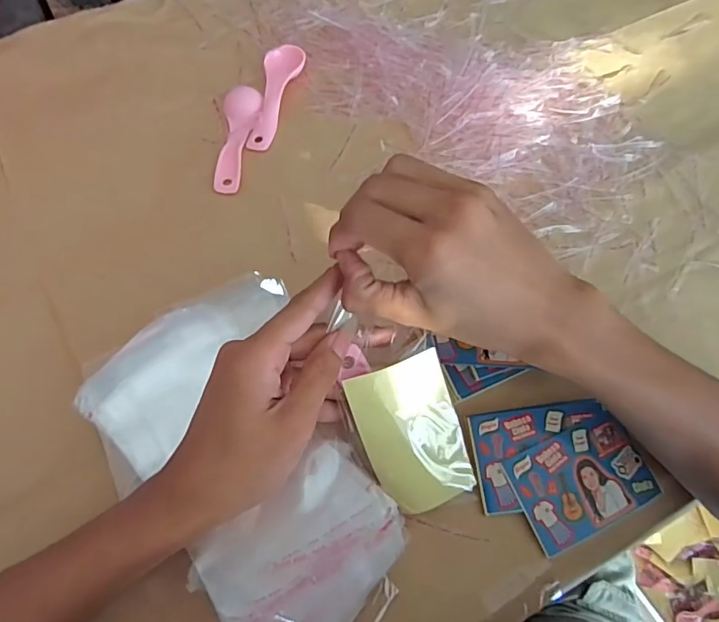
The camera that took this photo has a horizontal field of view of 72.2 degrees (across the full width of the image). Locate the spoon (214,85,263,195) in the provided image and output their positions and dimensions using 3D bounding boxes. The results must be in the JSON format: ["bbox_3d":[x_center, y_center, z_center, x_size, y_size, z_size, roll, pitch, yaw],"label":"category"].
[{"bbox_3d":[-0.101,-0.144,0.410,0.031,0.008,0.110,2,66,-1],"label":"spoon"}]

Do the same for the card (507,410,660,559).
[{"bbox_3d":[0.142,0.105,0.312,0.086,0.005,0.059,-22,75,-11],"label":"card"}]

